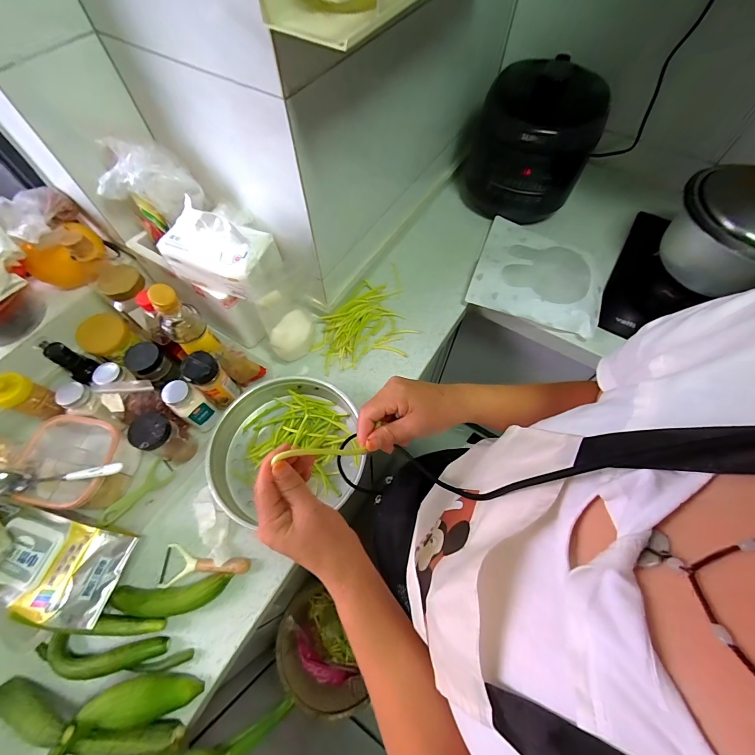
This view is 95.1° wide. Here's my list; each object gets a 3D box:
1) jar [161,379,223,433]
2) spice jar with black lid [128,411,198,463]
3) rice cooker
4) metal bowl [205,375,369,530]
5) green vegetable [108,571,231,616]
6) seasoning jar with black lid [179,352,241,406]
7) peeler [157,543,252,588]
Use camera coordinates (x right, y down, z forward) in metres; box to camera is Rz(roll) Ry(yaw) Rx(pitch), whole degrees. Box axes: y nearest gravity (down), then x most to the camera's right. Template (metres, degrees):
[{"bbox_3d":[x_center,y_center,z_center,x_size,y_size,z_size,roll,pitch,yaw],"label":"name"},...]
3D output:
[{"bbox_3d":[-0.323,0.052,0.608,0.049,0.118,0.053,29,66,14],"label":"jar"},{"bbox_3d":[-0.359,0.103,0.582,0.059,0.109,0.063,25,65,13],"label":"spice jar with black lid"},{"bbox_3d":[0.365,-0.552,0.838,0.263,0.287,0.241,22,64,11],"label":"rice cooker"},{"bbox_3d":[-0.154,0.127,0.606,0.247,0.072,0.254,0,62,0],"label":"metal bowl"},{"bbox_3d":[-0.306,0.326,0.514,0.164,0.039,0.044,-6,62,-3],"label":"green vegetable"},{"bbox_3d":[-0.290,0.005,0.605,0.054,0.116,0.054,0,62,0],"label":"seasoning jar with black lid"},{"bbox_3d":[-0.271,0.301,0.534,0.138,0.026,0.058,9,63,5],"label":"peeler"}]

